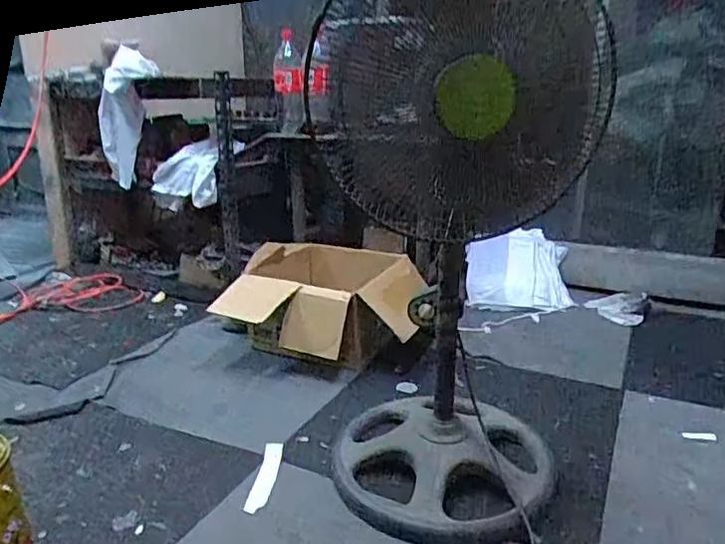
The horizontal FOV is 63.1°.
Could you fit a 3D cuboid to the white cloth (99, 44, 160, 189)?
[{"bbox_3d":[-0.715,-0.465,1.779,0.157,0.439,0.070,41,38,23],"label":"white cloth"}]

